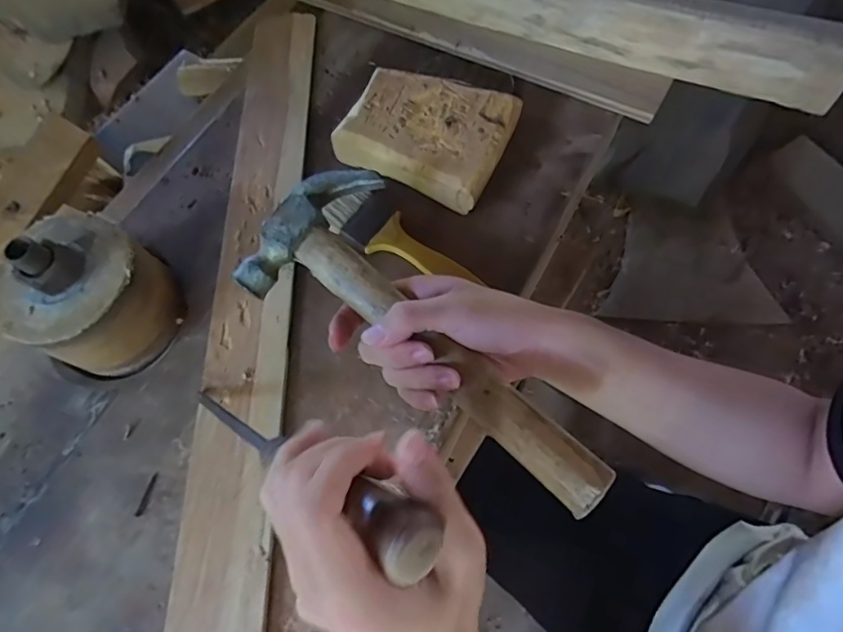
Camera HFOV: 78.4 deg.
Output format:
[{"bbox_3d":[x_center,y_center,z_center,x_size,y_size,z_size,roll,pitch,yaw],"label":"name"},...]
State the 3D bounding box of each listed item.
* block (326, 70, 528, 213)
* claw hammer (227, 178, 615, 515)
[{"bbox_3d":[0.007,-0.156,0.439,0.131,0.034,0.098,25,69,13],"label":"block"},{"bbox_3d":[0.006,0.011,0.334,0.274,0.032,0.107,40,73,13],"label":"claw hammer"}]

